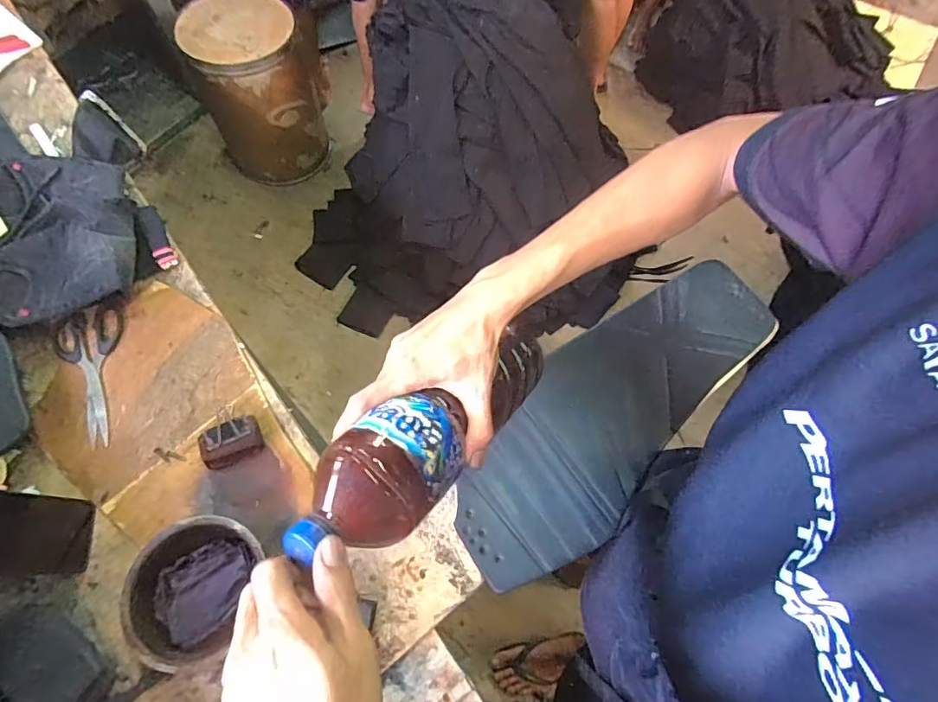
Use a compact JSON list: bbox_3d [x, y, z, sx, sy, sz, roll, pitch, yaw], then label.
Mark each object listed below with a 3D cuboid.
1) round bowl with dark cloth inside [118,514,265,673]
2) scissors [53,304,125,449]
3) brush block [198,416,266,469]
[{"bbox_3d":[-0.289,0.252,0.539,0.135,0.049,0.142,14,67,3],"label":"round bowl with dark cloth inside"},{"bbox_3d":[-0.483,0.030,0.652,0.086,0.008,0.187,-21,69,-11],"label":"scissors"},{"bbox_3d":[-0.286,0.110,0.612,0.068,0.033,0.047,-19,69,-11],"label":"brush block"}]

